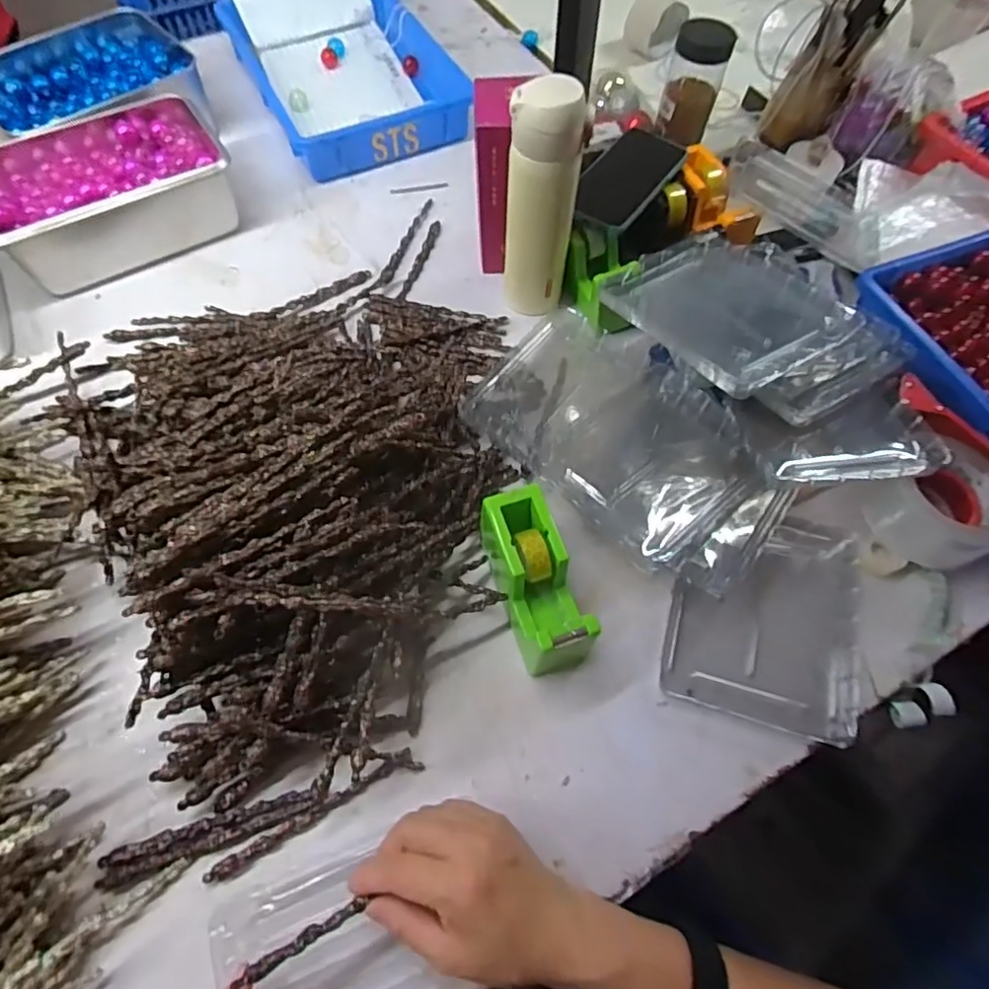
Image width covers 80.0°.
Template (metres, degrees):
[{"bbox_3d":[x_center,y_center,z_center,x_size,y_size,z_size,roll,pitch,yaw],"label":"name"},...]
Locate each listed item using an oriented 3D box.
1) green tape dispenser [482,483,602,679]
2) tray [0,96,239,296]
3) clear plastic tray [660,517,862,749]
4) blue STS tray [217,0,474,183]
[{"bbox_3d":[0.031,0.070,0.467,0.050,0.074,0.131,-16,64,-11],"label":"green tape dispenser"},{"bbox_3d":[-0.440,-0.347,0.674,0.248,0.078,0.171,-30,68,-17],"label":"tray"},{"bbox_3d":[0.226,0.092,0.491,0.150,0.030,0.187,15,63,5],"label":"clear plastic tray"},{"bbox_3d":[-0.207,-0.599,0.823,0.250,0.061,0.380,-24,66,-15],"label":"blue STS tray"}]

